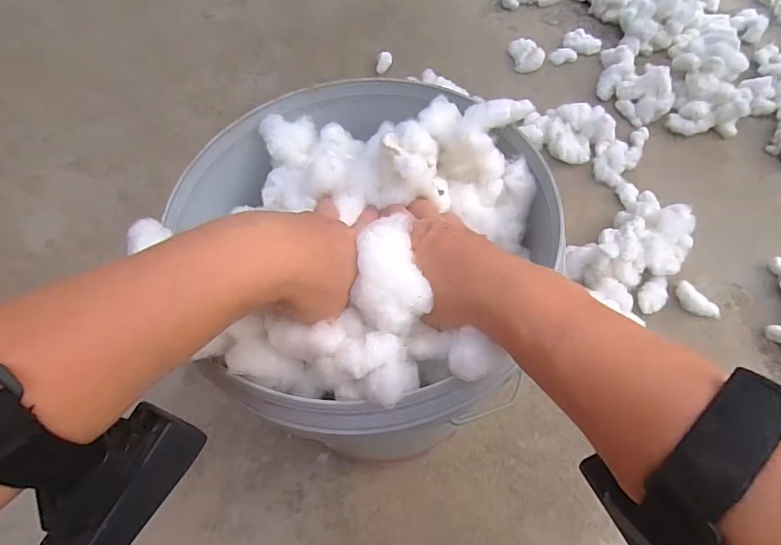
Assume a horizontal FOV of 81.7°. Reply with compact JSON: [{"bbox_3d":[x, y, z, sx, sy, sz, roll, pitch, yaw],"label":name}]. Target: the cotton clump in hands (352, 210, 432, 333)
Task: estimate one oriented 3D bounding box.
[{"bbox_3d":[0.003,-0.001,0.277,0.043,0.023,0.070,5,57,7],"label":"cotton clump in hands"}]

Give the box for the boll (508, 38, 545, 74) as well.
[{"bbox_3d":[0.307,-0.498,1.025,0.068,0.038,0.108,-9,57,-3],"label":"boll"}]

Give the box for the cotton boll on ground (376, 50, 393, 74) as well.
[{"bbox_3d":[-0.014,-0.477,1.027,0.032,0.025,0.052,8,58,9],"label":"cotton boll on ground"}]

